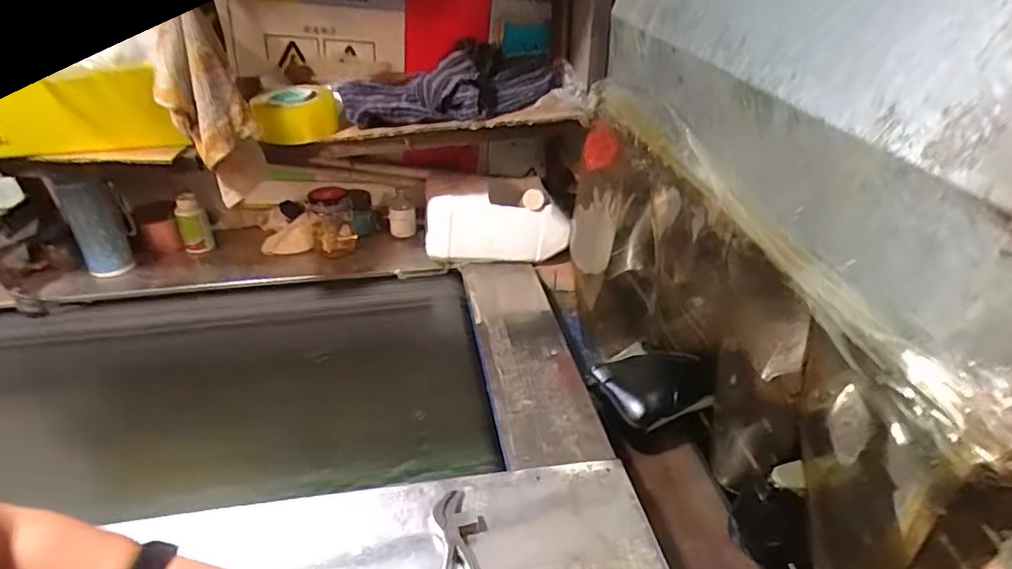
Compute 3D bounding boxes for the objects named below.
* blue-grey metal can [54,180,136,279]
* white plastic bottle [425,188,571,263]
[{"bbox_3d":[-0.665,-0.092,0.936,0.070,0.161,0.063,-25,42,-32],"label":"blue-grey metal can"},{"bbox_3d":[-0.019,-0.116,1.068,0.264,0.125,0.078,-4,35,-6],"label":"white plastic bottle"}]

